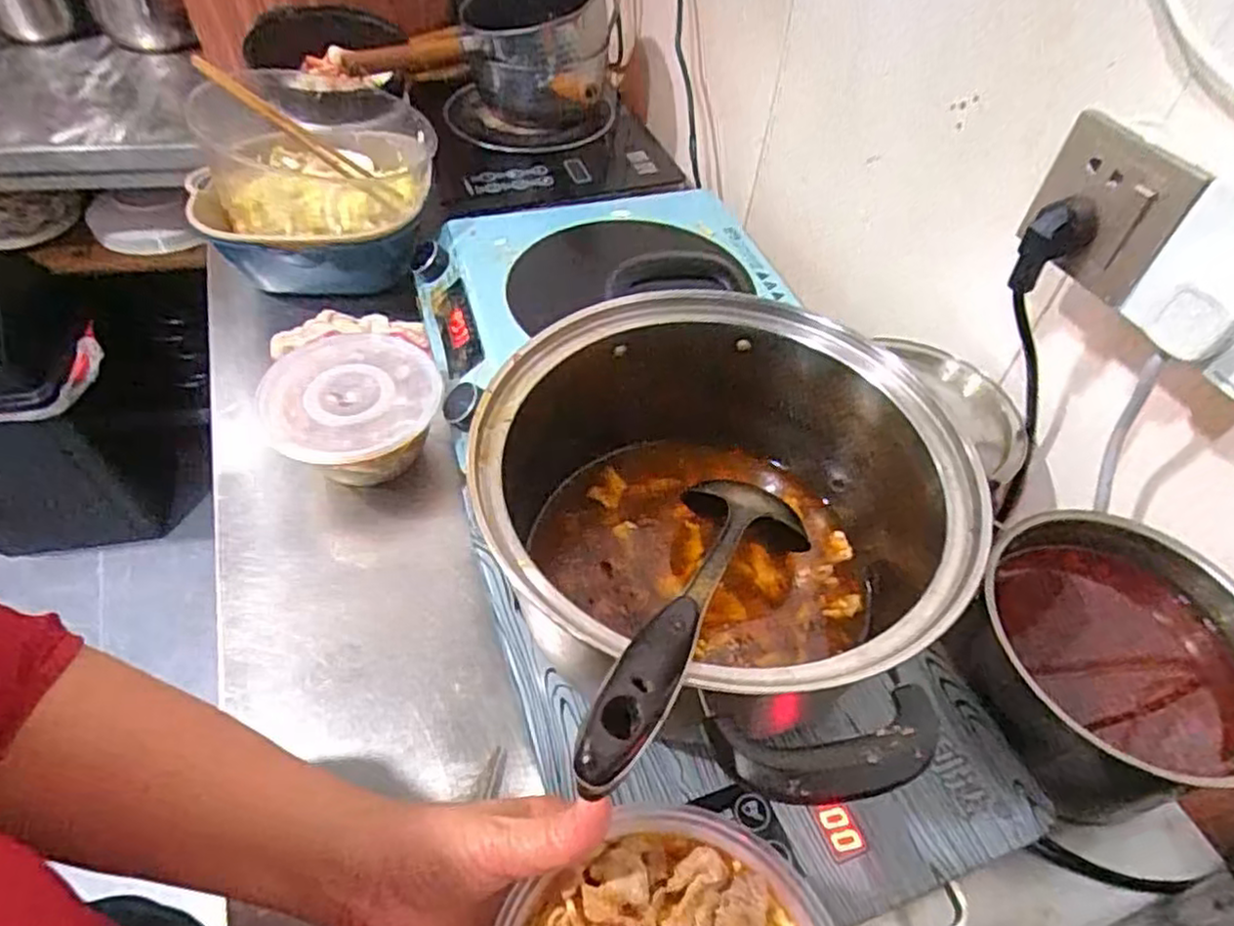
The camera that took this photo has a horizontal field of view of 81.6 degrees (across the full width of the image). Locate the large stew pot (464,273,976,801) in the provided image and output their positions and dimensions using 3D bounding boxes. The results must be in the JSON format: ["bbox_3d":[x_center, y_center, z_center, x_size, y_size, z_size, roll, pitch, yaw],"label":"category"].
[{"bbox_3d":[0.052,0.044,0.446,0.306,0.156,0.291,35,56,24],"label":"large stew pot"}]

